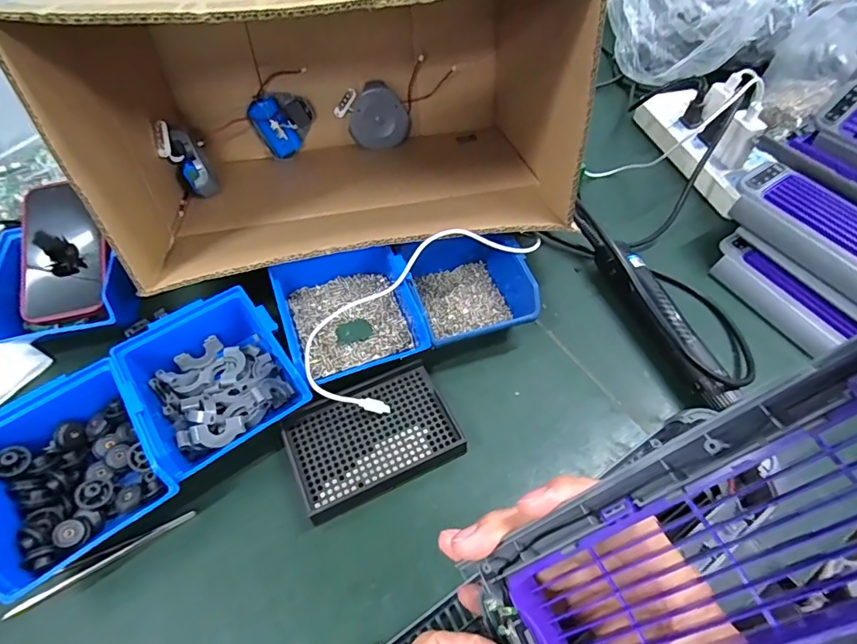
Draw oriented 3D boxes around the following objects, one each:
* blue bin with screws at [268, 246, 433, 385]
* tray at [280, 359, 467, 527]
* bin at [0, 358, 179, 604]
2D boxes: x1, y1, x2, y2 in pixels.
[{"bbox_3d":[-0.073,-0.012,0.440,0.115,0.054,0.127,-19,60,-11],"label":"blue bin with screws"},{"bbox_3d":[-0.047,0.094,0.399,0.132,0.011,0.092,-23,61,-13],"label":"tray"},{"bbox_3d":[-0.271,0.106,0.366,0.117,0.060,0.150,-34,63,-18],"label":"bin"}]

